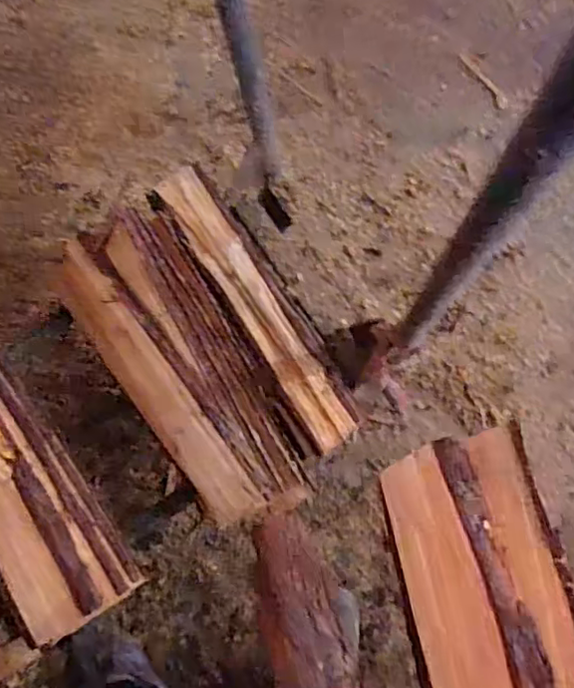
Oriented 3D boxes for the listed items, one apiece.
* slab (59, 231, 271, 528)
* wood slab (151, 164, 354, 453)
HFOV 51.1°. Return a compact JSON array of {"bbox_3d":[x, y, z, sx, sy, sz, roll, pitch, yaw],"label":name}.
[{"bbox_3d":[-0.215,0.054,0.934,0.103,0.069,0.514,-36,80,1],"label":"slab"},{"bbox_3d":[-0.038,-0.065,0.958,0.097,0.072,0.497,-32,80,1],"label":"wood slab"}]

